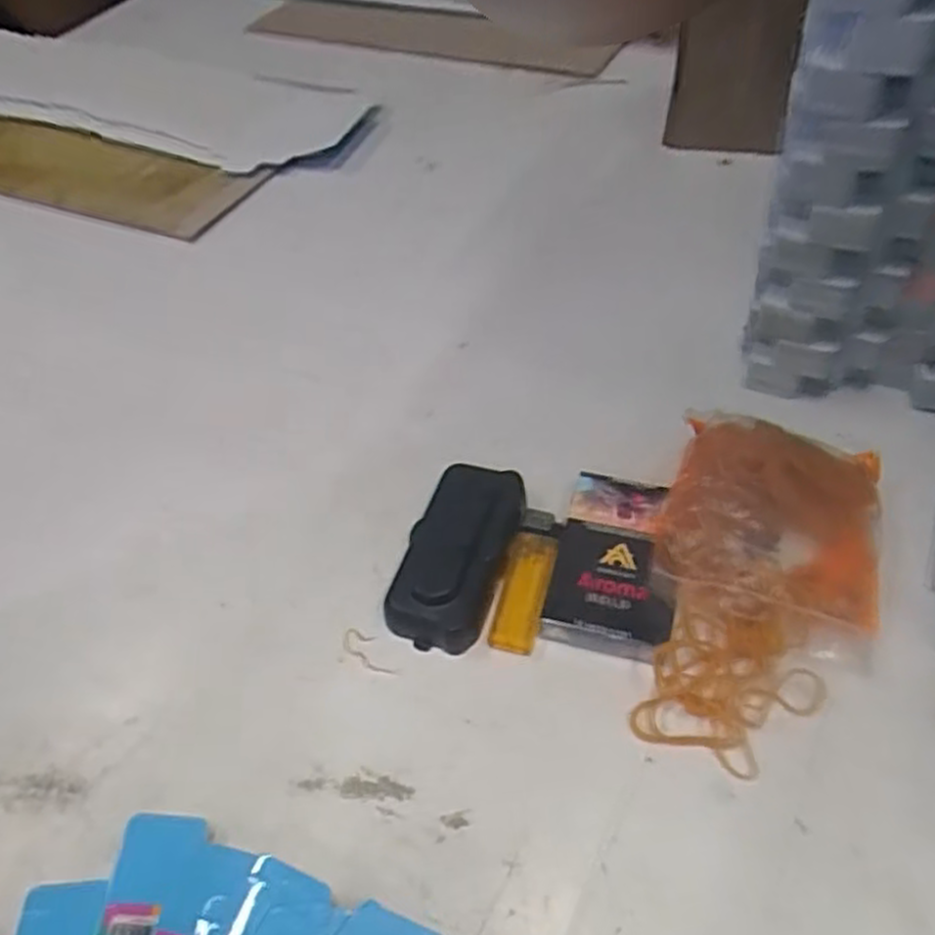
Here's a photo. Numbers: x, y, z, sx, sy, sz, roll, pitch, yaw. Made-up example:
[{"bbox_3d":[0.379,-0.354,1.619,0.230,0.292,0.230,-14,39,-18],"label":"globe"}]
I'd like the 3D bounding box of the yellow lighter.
[{"bbox_3d":[0.032,0.059,0.404,0.024,0.013,0.081,9,51,13],"label":"yellow lighter"}]

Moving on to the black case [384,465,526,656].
[{"bbox_3d":[-0.004,0.044,0.416,0.051,0.028,0.109,12,52,16],"label":"black case"}]

